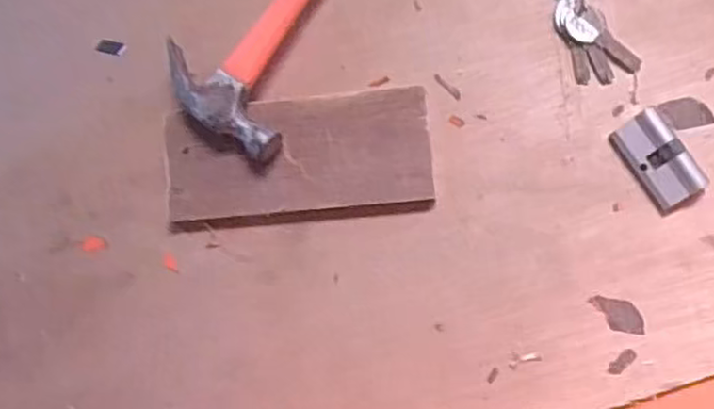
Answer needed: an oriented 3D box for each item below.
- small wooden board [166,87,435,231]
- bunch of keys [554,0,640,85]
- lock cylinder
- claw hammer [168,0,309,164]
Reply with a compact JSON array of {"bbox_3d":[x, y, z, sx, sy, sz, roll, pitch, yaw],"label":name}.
[{"bbox_3d":[-0.041,-0.030,0.481,0.178,0.021,0.080,-5,85,8],"label":"small wooden board"},{"bbox_3d":[0.156,-0.137,0.466,0.051,0.013,0.111,-1,86,9],"label":"bunch of keys"},{"bbox_3d":[0.191,-0.028,0.450,0.034,0.014,0.062,-35,82,5],"label":"lock cylinder"},{"bbox_3d":[-0.038,-0.168,0.481,0.092,0.031,0.265,27,90,10],"label":"claw hammer"}]

